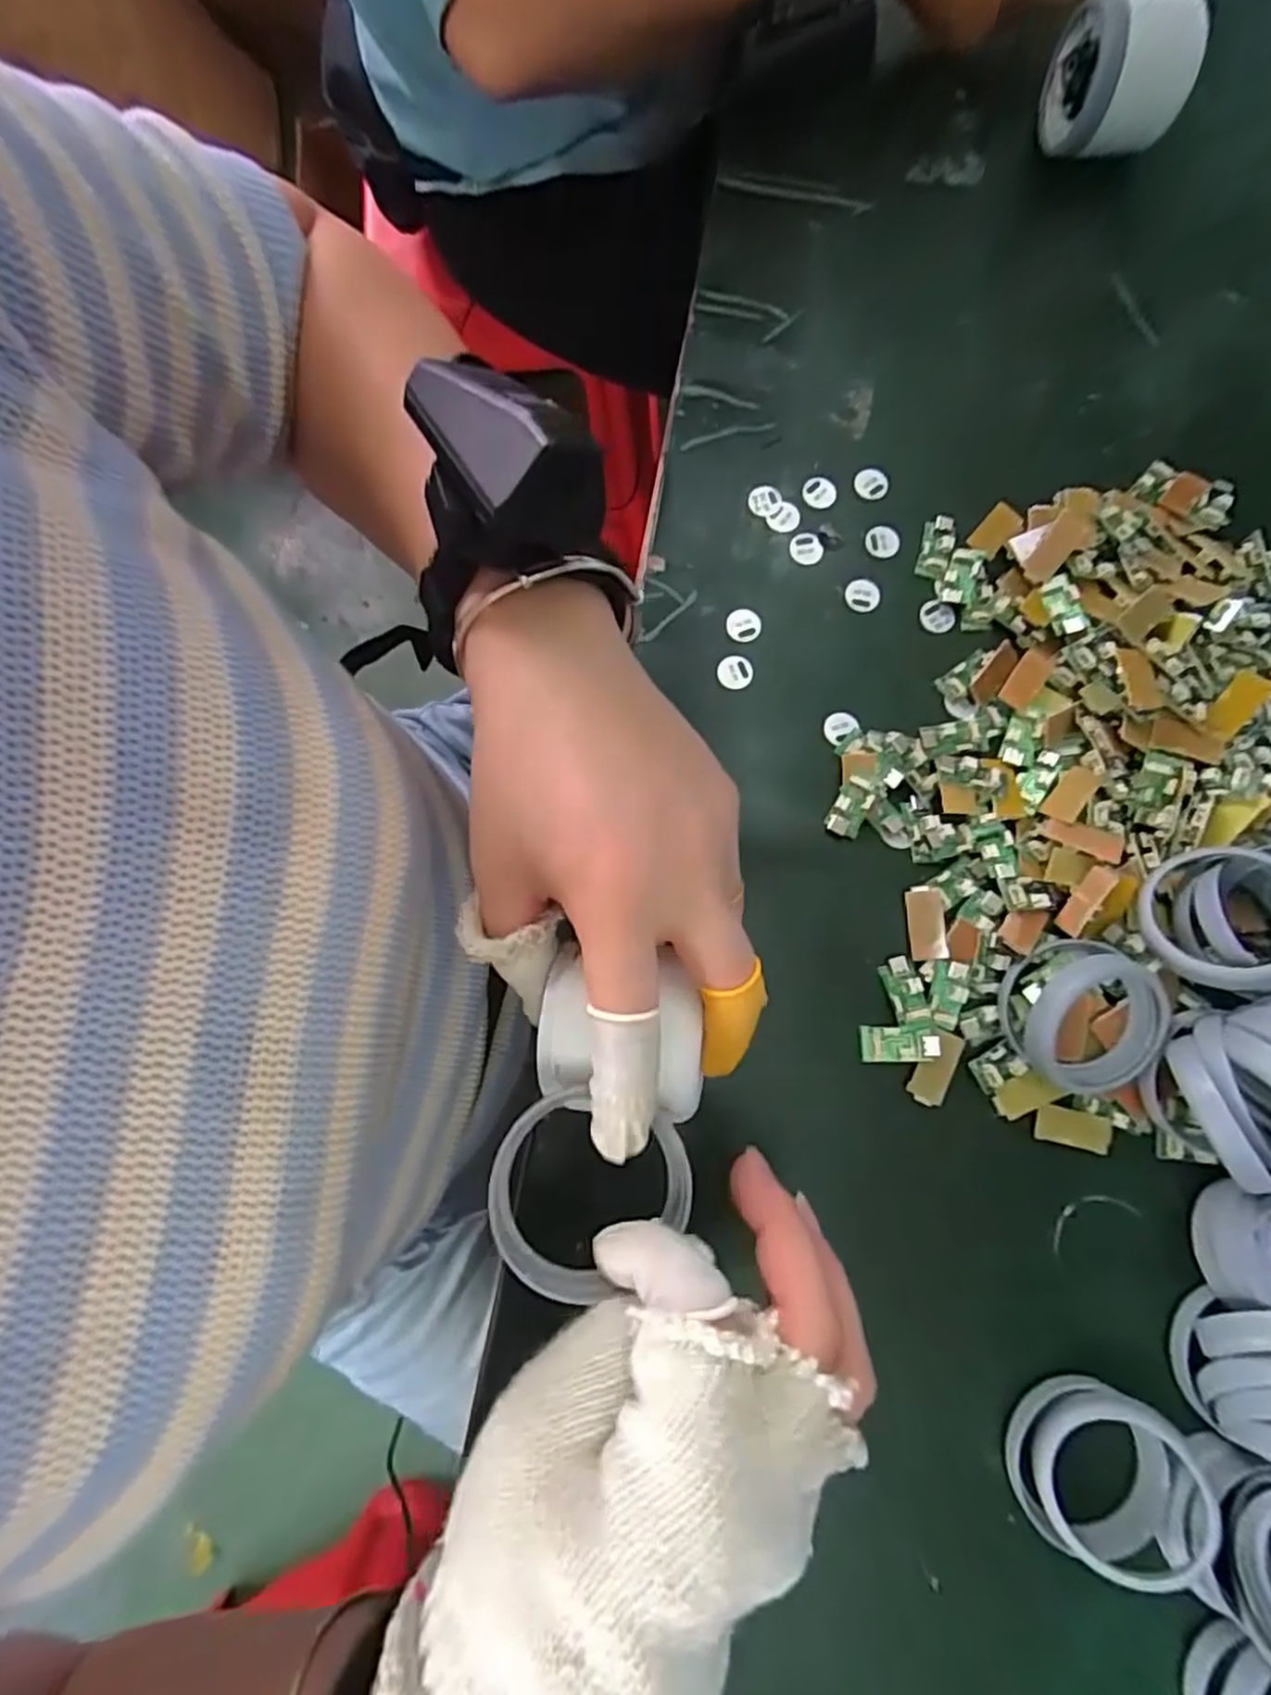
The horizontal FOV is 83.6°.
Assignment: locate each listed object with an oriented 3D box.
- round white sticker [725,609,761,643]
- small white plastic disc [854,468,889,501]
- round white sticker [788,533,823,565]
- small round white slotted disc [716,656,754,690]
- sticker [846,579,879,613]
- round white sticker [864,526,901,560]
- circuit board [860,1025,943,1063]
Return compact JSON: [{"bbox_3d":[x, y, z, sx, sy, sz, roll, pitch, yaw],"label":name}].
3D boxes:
[{"bbox_3d":[0.054,-0.111,0.353,0.017,0.004,0.017,0,80,0],"label":"round white sticker"},{"bbox_3d":[0.123,-0.189,0.369,0.017,0.004,0.016,0,79,1],"label":"small white plastic disc"},{"bbox_3d":[0.087,-0.153,0.362,0.017,0.004,0.017,0,80,0],"label":"round white sticker"},{"bbox_3d":[0.049,-0.087,0.348,0.017,0.004,0.017,0,80,0],"label":"small round white slotted disc"},{"bbox_3d":[0.115,-0.127,0.359,0.017,0.004,0.016,0,80,0],"label":"sticker"},{"bbox_3d":[0.127,-0.157,0.366,0.017,0.004,0.017,0,80,0],"label":"round white sticker"},{"bbox_3d":[0.116,0.087,0.311,0.032,0.006,0.016,2,80,1],"label":"circuit board"}]

